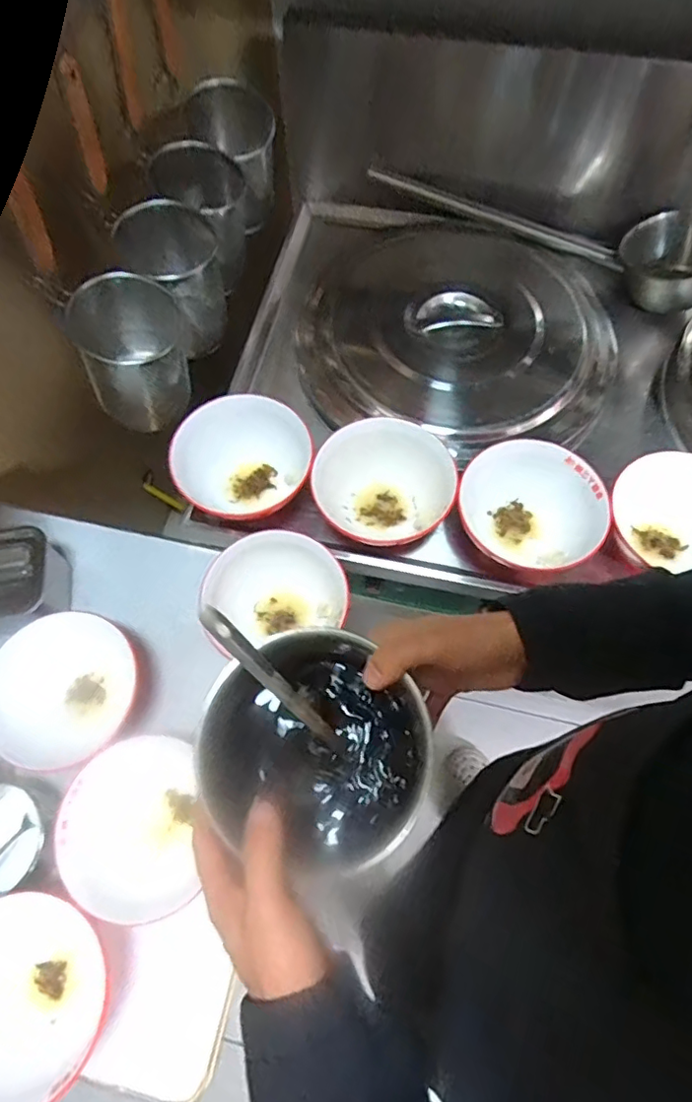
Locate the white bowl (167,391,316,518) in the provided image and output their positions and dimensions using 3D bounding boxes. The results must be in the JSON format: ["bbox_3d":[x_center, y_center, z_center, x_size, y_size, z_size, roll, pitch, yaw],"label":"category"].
[{"bbox_3d":[-0.130,-0.122,0.723,0.173,0.081,0.152,-18,68,-7],"label":"white bowl"}]

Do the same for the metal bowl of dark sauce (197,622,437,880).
[{"bbox_3d":[-0.019,0.140,0.404,0.160,0.066,0.145,23,69,10],"label":"metal bowl of dark sauce"}]

